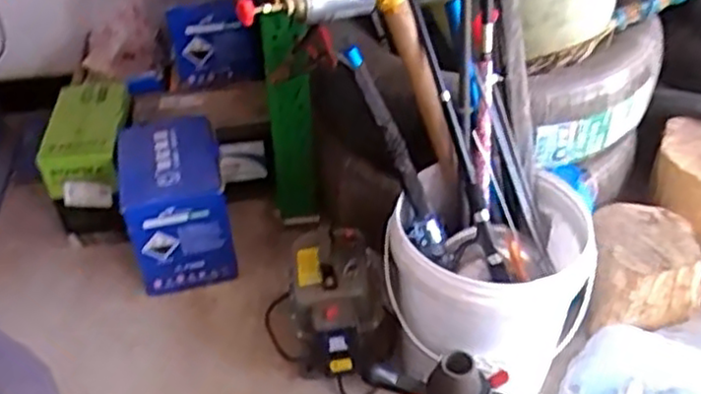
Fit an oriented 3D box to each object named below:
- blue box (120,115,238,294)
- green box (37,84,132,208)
[{"bbox_3d":[-0.350,0.018,1.449,0.186,0.259,0.270,-10,42,-12],"label":"blue box"},{"bbox_3d":[-0.546,-0.113,1.511,0.146,0.147,0.259,-1,41,-2],"label":"green box"}]

